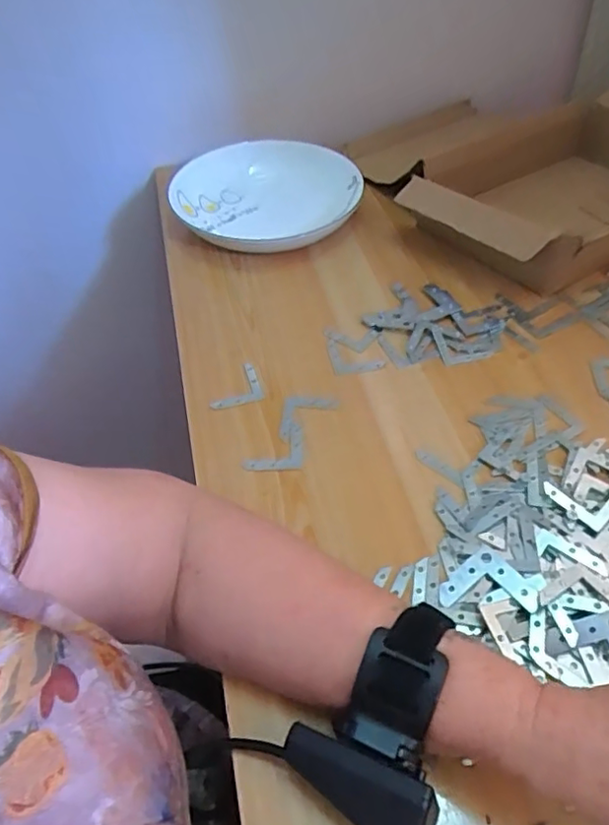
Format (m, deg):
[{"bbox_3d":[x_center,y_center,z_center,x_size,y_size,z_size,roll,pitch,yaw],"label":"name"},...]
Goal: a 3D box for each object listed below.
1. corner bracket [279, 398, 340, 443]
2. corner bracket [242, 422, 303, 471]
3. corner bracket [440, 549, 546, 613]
[{"bbox_3d":[0.003,0.004,0.439,0.041,0.004,0.043,4,49,5],"label":"corner bracket"},{"bbox_3d":[-0.022,0.024,0.422,0.041,0.004,0.042,-1,49,1],"label":"corner bracket"},{"bbox_3d":[0.111,0.099,0.348,0.058,0.004,0.035,-1,50,15],"label":"corner bracket"}]

